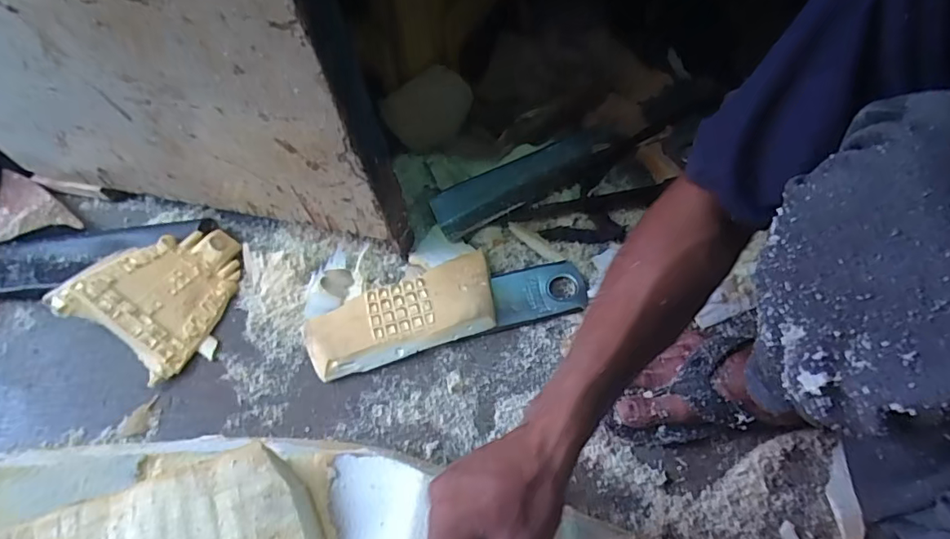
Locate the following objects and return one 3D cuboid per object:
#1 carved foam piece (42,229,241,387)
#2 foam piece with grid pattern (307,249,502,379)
[{"bbox_3d":[-0.403,0.023,0.675,0.182,0.024,0.191,35,60,5],"label":"carved foam piece"},{"bbox_3d":[-0.089,0.057,0.638,0.233,0.027,0.099,-18,58,-8],"label":"foam piece with grid pattern"}]

